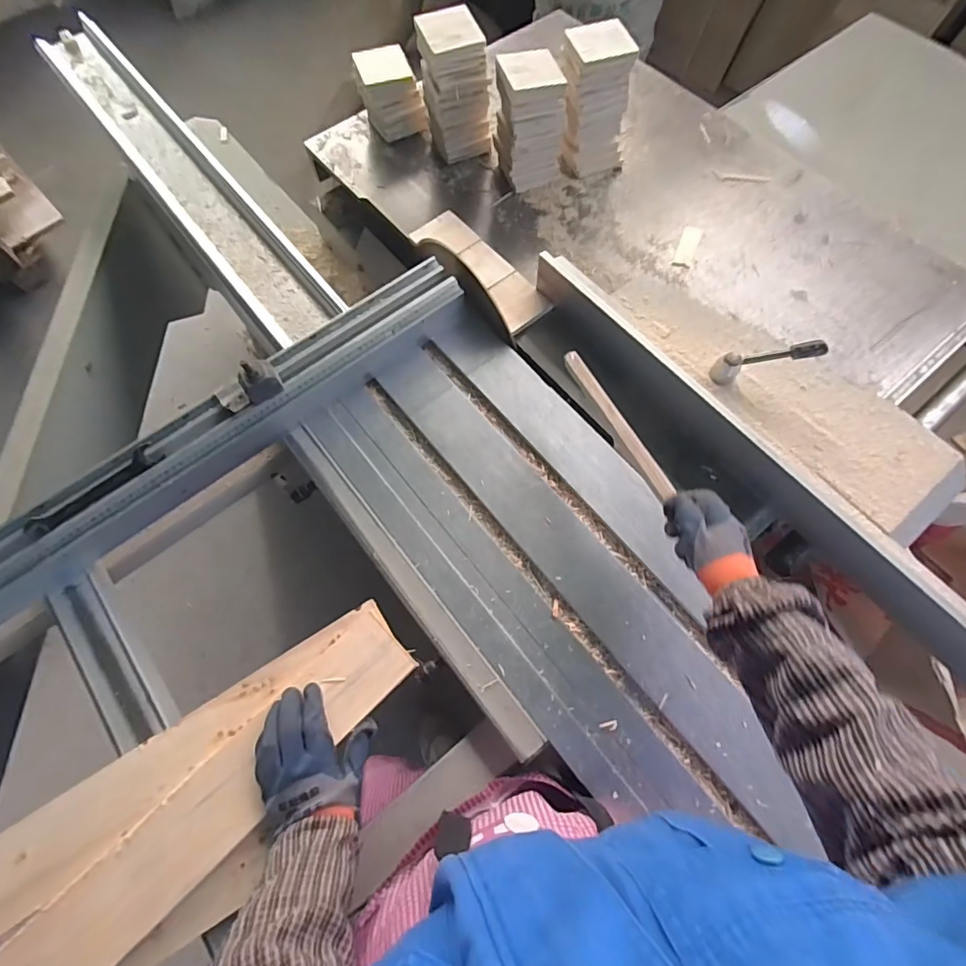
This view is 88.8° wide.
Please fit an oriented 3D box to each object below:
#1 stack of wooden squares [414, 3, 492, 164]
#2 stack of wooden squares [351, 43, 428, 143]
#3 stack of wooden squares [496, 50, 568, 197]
[{"bbox_3d":[-0.045,-0.679,0.859,0.106,0.177,0.098,-18,70,-6],"label":"stack of wooden squares"},{"bbox_3d":[-0.169,-0.719,0.919,0.108,0.110,0.099,-13,69,-4],"label":"stack of wooden squares"},{"bbox_3d":[0.081,-0.607,0.831,0.103,0.158,0.115,-21,70,-7],"label":"stack of wooden squares"}]

